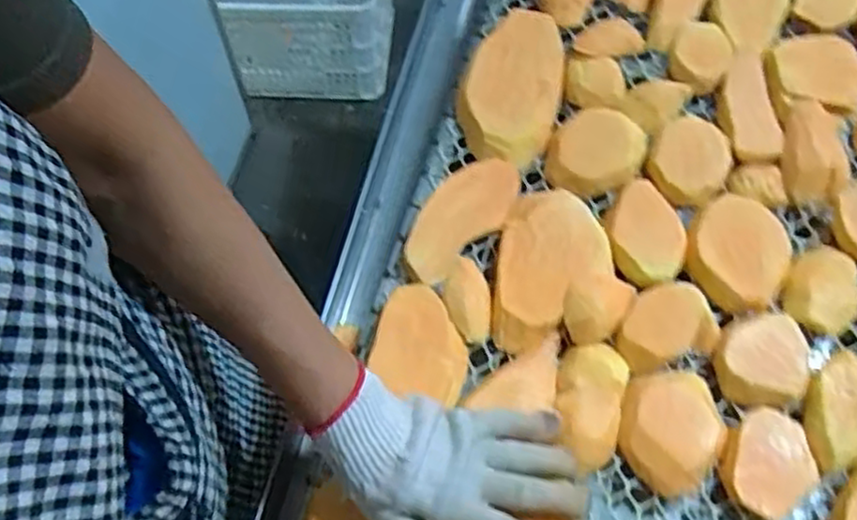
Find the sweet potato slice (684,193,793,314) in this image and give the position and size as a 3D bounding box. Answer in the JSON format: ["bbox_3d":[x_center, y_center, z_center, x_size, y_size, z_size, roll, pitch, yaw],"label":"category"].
[{"bbox_3d":[0.249,-0.007,0.575,0.076,0.020,0.094,21,66,13],"label":"sweet potato slice"}]

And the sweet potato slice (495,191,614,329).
[{"bbox_3d":[0.102,-0.003,0.575,0.087,0.018,0.120,11,64,8],"label":"sweet potato slice"}]

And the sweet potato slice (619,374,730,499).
[{"bbox_3d":[0.179,0.123,0.529,0.074,0.039,0.090,33,65,18],"label":"sweet potato slice"}]

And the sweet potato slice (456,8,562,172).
[{"bbox_3d":[0.073,-0.157,0.639,0.087,0.019,0.161,11,60,7],"label":"sweet potato slice"}]

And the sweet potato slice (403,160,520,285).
[{"bbox_3d":[0.024,-0.036,0.593,0.062,0.016,0.125,41,71,20],"label":"sweet potato slice"}]

